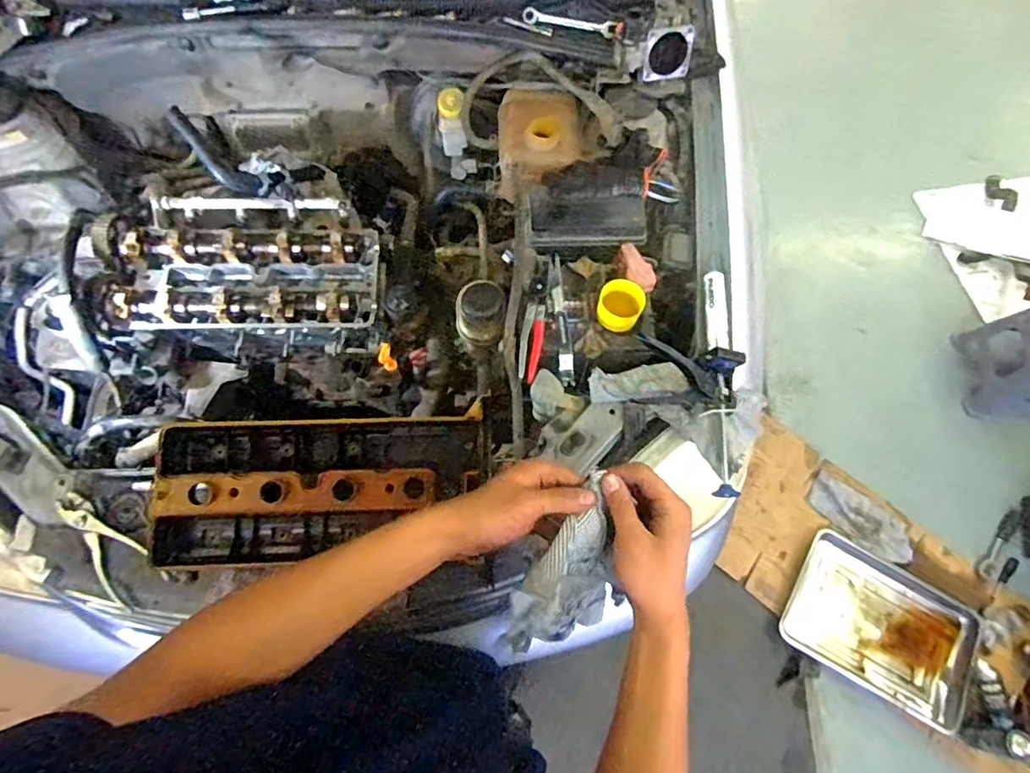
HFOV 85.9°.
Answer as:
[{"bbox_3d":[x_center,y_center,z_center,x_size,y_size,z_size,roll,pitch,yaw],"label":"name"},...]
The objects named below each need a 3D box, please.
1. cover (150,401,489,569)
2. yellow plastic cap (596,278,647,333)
[{"bbox_3d":[-0.261,0.135,0.753,0.430,0.063,0.194,-3,68,-2],"label":"cover"},{"bbox_3d":[0.170,-0.130,0.892,0.068,0.040,0.069,0,68,-1],"label":"yellow plastic cap"}]

